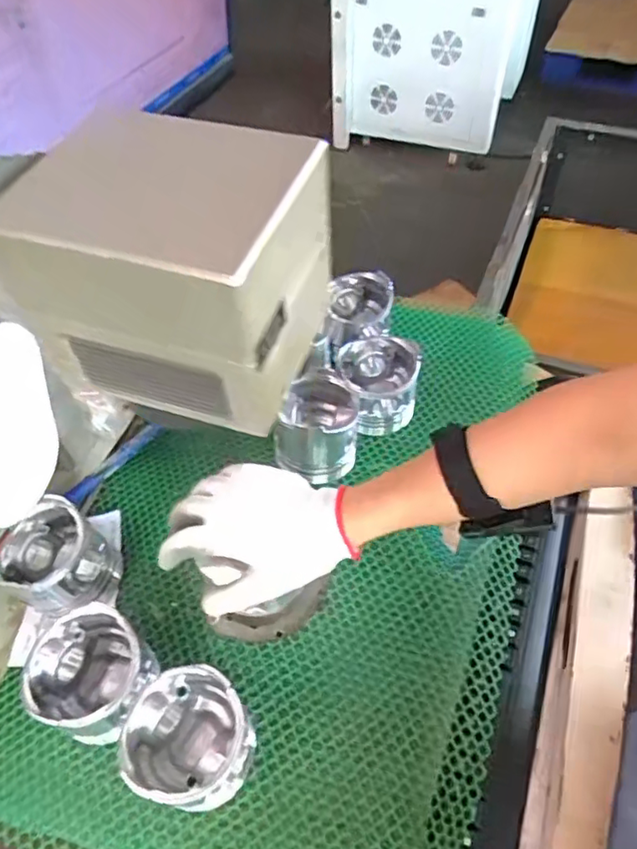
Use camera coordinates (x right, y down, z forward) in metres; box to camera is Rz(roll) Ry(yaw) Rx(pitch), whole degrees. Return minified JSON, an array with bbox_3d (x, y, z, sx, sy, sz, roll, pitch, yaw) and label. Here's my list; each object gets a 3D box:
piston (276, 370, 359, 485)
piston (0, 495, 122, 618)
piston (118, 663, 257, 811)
[{"bbox_3d":[-0.001,0.002,0.653,0.084,0.075,0.098,3,52,5],"label":"piston"},{"bbox_3d":[-0.250,0.131,0.580,0.098,0.075,0.090,-1,52,1],"label":"piston"},{"bbox_3d":[-0.100,0.248,0.470,0.086,0.086,0.082,-1,52,1],"label":"piston"}]

